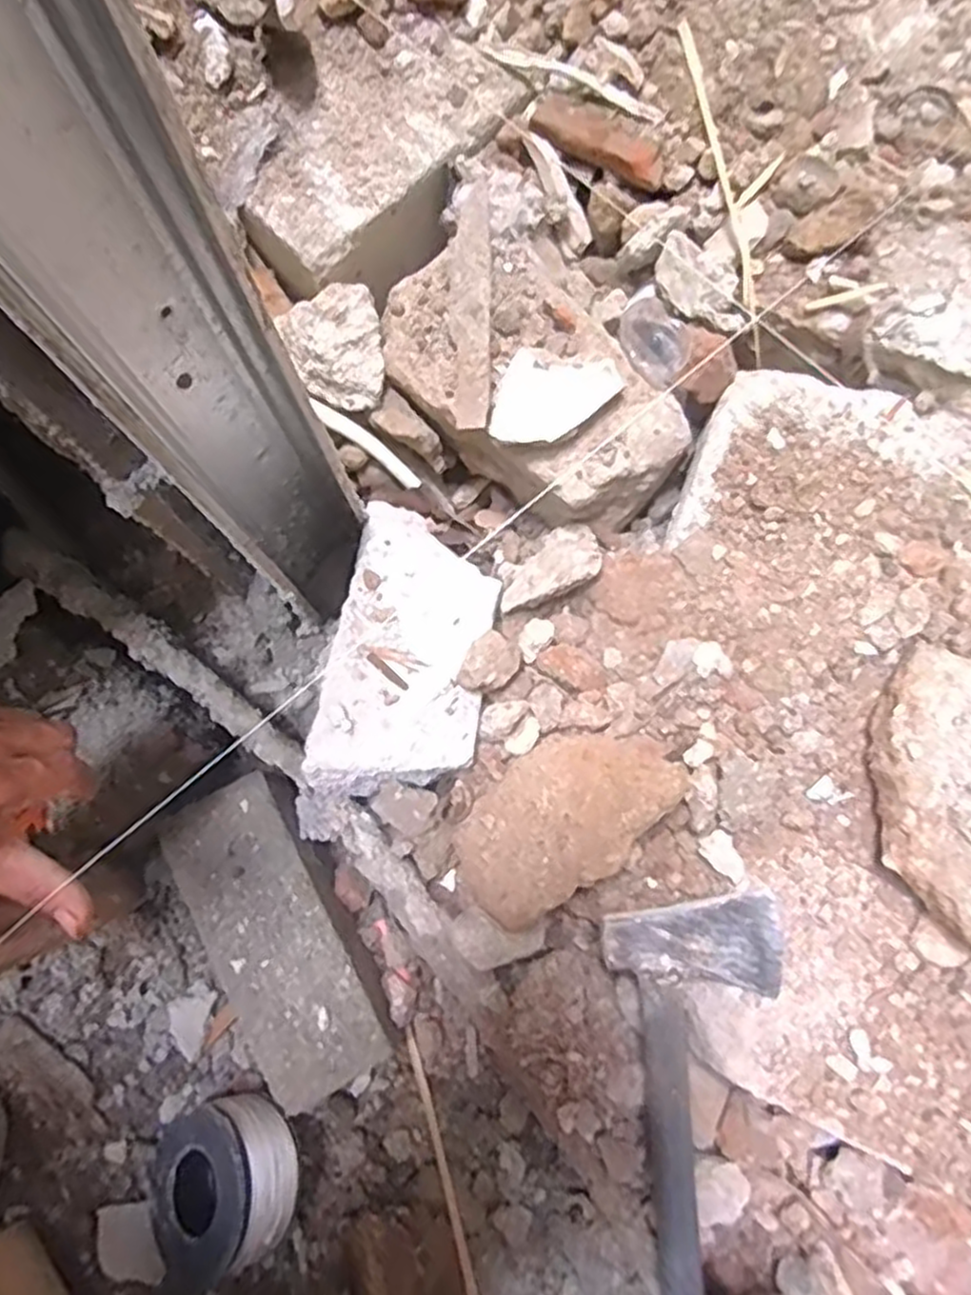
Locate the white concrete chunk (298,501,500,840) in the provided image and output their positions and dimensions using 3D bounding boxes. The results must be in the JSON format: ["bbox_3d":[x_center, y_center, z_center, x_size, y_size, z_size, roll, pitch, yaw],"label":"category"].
[{"bbox_3d":[-0.046,0.003,0.451,0.094,0.052,0.194,9,78,3],"label":"white concrete chunk"}]

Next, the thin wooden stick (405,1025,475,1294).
[{"bbox_3d":[-0.024,0.326,0.447,0.007,0.009,0.179,-19,58,-3],"label":"thin wooden stick"}]

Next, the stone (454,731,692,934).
[{"bbox_3d":[0.043,0.099,0.427,0.136,0.020,0.081,-46,67,4],"label":"stone"}]

